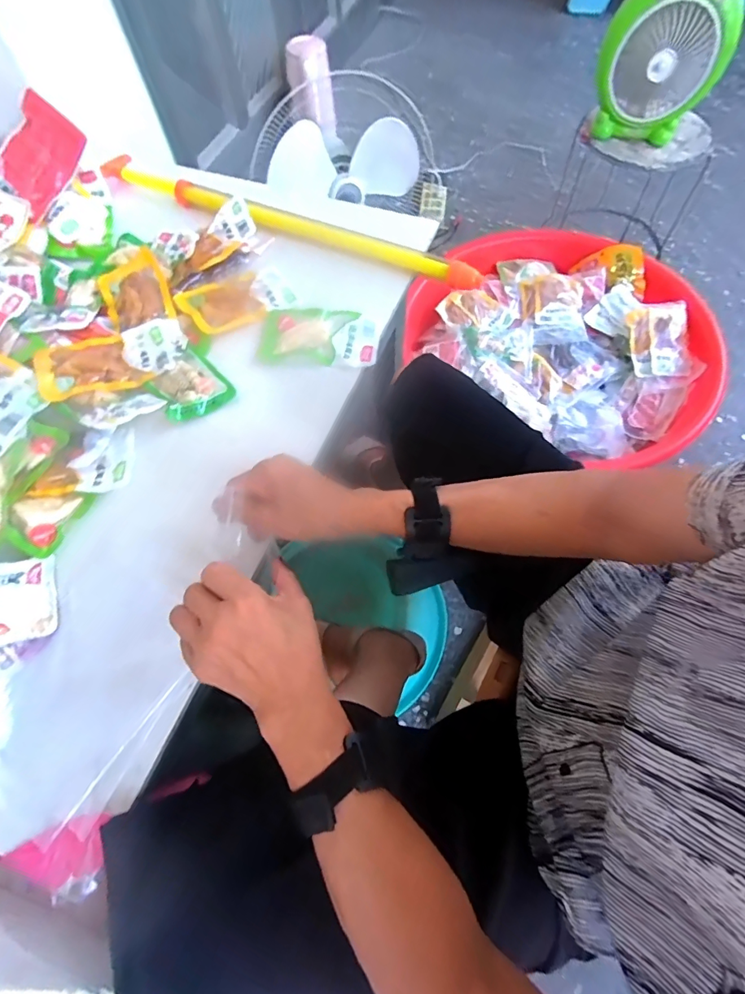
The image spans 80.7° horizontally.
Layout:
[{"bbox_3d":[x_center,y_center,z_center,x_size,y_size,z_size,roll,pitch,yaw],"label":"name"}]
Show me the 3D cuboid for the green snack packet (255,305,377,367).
[{"bbox_3d":[-0.063,-0.193,0.522,0.135,0.006,0.084,9,65,6],"label":"green snack packet"}]

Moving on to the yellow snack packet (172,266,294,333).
[{"bbox_3d":[-0.168,-0.245,0.548,0.131,0.022,0.082,-27,66,-10],"label":"yellow snack packet"}]

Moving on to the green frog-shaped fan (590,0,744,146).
[{"bbox_3d":[0.586,-0.892,0.883,0.237,0.253,0.111,16,66,10],"label":"green frog-shaped fan"}]

